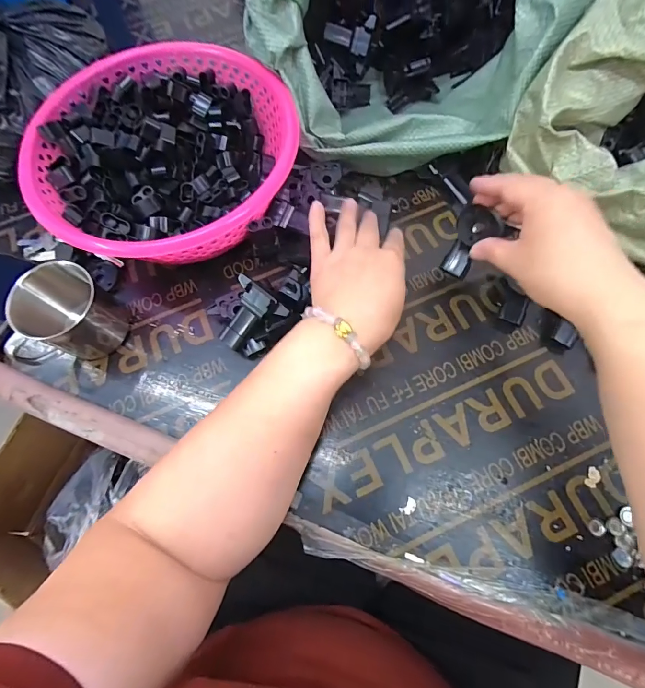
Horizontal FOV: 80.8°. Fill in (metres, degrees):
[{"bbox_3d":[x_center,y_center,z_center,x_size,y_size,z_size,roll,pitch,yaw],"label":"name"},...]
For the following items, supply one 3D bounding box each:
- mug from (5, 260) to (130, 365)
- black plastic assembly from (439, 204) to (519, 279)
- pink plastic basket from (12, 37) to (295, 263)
[{"bbox_3d":[-0.241,-0.020,0.359,0.067,0.084,0.080,7,70,4],"label":"mug"},{"bbox_3d":[0.145,-0.093,0.365,0.048,0.029,0.066,23,94,7],"label":"black plastic assembly"},{"bbox_3d":[-0.161,-0.192,0.411,0.249,0.098,0.242,-1,70,2],"label":"pink plastic basket"}]

